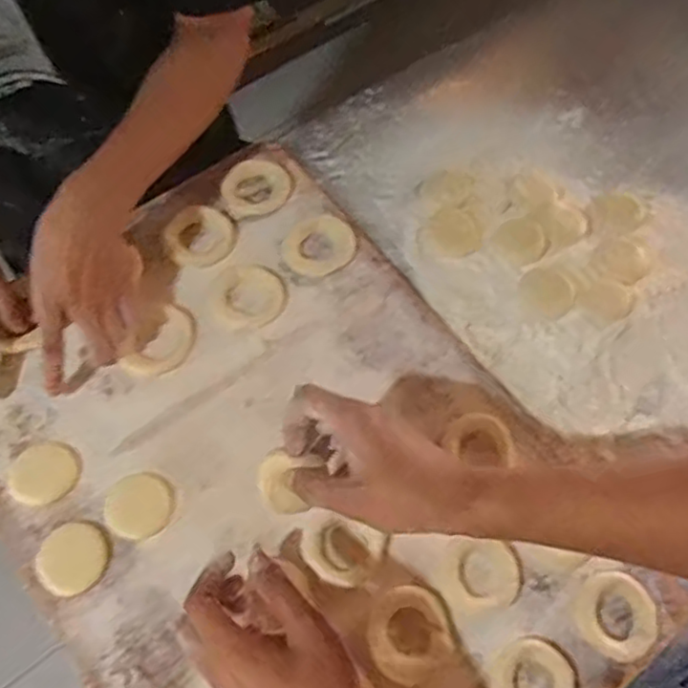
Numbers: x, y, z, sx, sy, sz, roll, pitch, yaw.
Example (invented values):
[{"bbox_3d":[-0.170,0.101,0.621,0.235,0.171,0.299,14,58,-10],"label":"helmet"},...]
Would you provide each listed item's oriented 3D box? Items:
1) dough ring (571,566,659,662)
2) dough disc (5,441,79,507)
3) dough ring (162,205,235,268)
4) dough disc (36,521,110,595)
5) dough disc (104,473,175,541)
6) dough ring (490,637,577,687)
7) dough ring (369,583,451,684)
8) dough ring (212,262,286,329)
[{"bbox_3d":[0.221,0.220,0.558,0.062,0.013,0.066,0,67,-1],"label":"dough ring"},{"bbox_3d":[-0.253,0.109,0.575,0.054,0.007,0.049,-41,73,-17],"label":"dough disc"},{"bbox_3d":[-0.143,-0.107,0.674,0.066,0.008,0.064,0,67,-1],"label":"dough ring"},{"bbox_3d":[-0.222,0.174,0.558,0.053,0.006,0.053,0,67,-1],"label":"dough disc"},{"bbox_3d":[-0.171,0.135,0.570,0.054,0.005,0.052,0,67,-1],"label":"dough disc"},{"bbox_3d":[0.149,0.266,0.530,0.062,0.009,0.066,0,67,-1],"label":"dough ring"},{"bbox_3d":[0.053,0.229,0.542,0.063,0.007,0.070,2,67,0],"label":"dough ring"},{"bbox_3d":[-0.090,-0.047,0.650,0.066,0.005,0.067,0,67,-1],"label":"dough ring"}]

